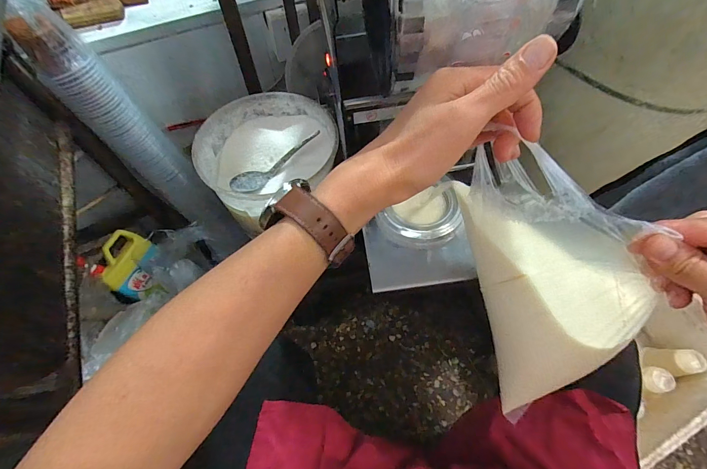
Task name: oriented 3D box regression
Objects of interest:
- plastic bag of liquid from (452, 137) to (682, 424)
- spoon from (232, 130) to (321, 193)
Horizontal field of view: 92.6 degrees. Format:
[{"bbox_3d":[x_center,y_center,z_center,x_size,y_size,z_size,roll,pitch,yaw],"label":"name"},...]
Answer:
[{"bbox_3d":[0.182,0.037,0.332,0.075,0.198,0.216,-11,62,-6],"label":"plastic bag of liquid"},{"bbox_3d":[-0.122,-0.114,0.537,0.162,0.022,0.039,-28,63,11],"label":"spoon"}]

